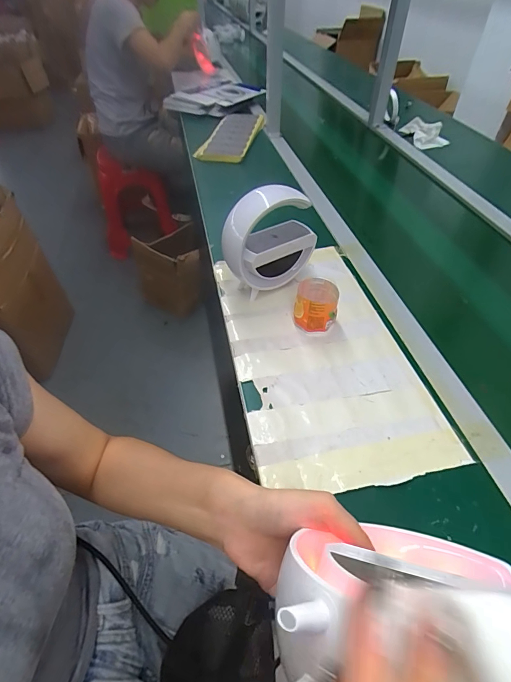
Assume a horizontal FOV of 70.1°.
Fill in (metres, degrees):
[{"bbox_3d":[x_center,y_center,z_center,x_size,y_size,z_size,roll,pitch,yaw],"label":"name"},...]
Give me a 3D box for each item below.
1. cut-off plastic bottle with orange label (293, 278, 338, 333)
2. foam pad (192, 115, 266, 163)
[{"bbox_3d":[0.090,-0.051,0.543,0.060,0.062,0.062,9,47,8],"label":"cut-off plastic bottle with orange label"},{"bbox_3d":[-0.068,-0.632,1.118,0.142,0.030,0.361,9,48,7],"label":"foam pad"}]

